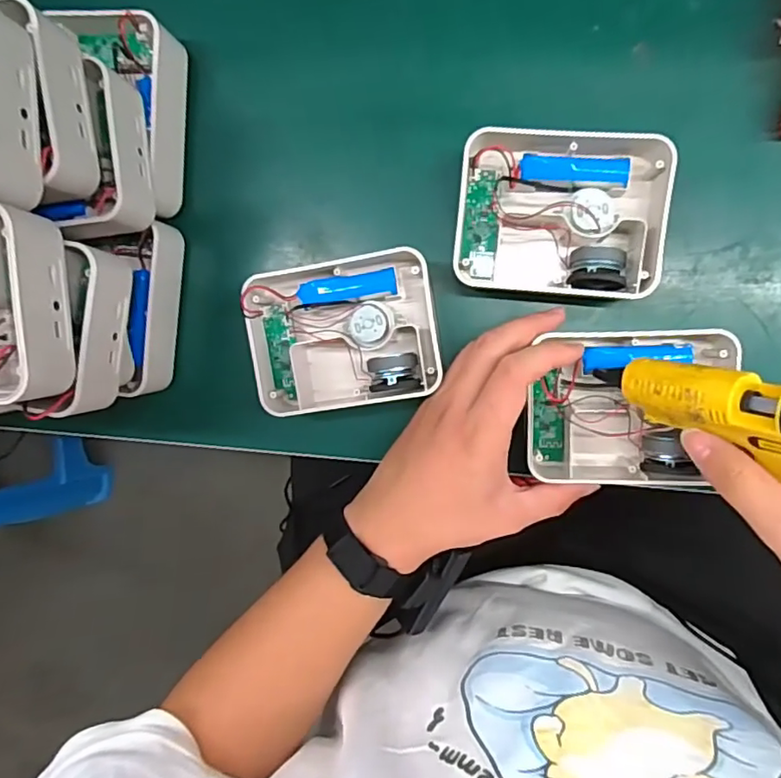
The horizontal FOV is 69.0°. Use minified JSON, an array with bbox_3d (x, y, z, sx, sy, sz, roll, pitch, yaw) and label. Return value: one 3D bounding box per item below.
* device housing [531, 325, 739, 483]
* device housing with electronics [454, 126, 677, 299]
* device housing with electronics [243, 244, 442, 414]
[{"bbox_3d":[0.158,0.012,0.382,0.121,0.042,0.101,-1,95,8],"label":"device housing"},{"bbox_3d":[0.111,-0.113,0.376,0.128,0.041,0.098,6,96,7],"label":"device housing with electronics"},{"bbox_3d":[-0.031,-0.038,0.402,0.127,0.045,0.099,-8,94,8],"label":"device housing with electronics"}]

